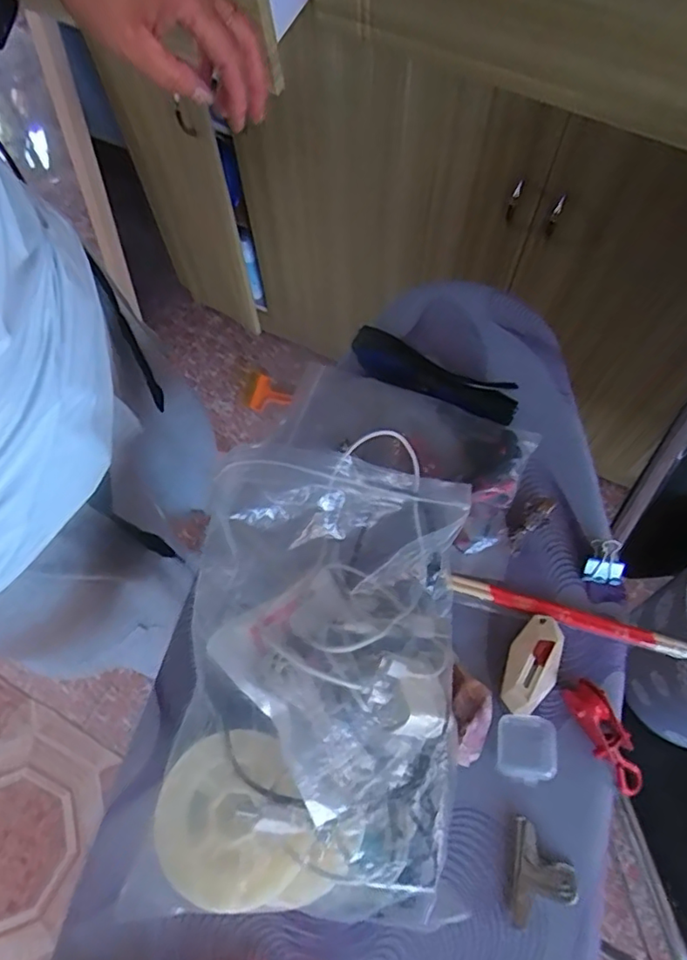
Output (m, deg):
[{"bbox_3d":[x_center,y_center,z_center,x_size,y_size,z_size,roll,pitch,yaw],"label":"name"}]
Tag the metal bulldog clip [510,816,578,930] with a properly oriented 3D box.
[{"bbox_3d":[0.116,0.227,0.333,0.035,0.022,0.054,8,67,4],"label":"metal bulldog clip"}]

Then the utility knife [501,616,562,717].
[{"bbox_3d":[0.123,0.120,0.380,0.030,0.008,0.065,21,69,9],"label":"utility knife"}]

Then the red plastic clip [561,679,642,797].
[{"bbox_3d":[0.164,0.161,0.362,0.021,0.016,0.073,-30,90,-12],"label":"red plastic clip"}]

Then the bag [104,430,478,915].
[{"bbox_3d":[-0.012,0.095,0.340,0.163,0.079,0.277,4,67,2],"label":"bag"}]

